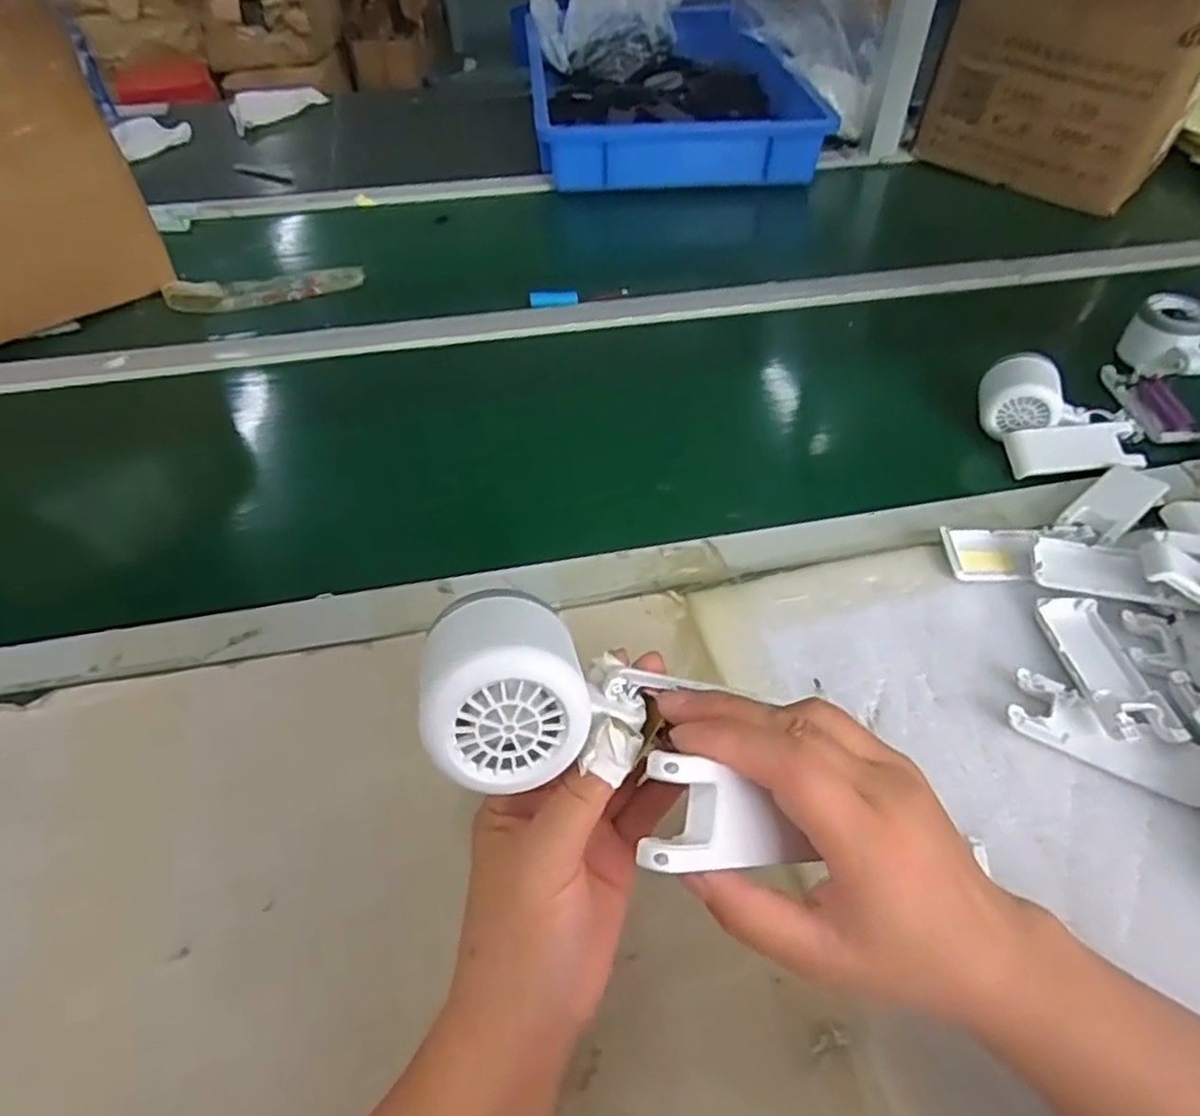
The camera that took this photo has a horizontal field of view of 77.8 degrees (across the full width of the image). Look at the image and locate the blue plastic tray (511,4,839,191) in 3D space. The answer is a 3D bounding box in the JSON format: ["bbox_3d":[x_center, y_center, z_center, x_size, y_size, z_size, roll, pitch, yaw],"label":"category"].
[{"bbox_3d":[0.090,-0.685,1.093,0.373,0.079,0.489,-4,47,-4],"label":"blue plastic tray"}]

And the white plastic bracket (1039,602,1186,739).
[{"bbox_3d":[0.304,0.063,0.446,0.043,0.015,0.101,-3,49,-2],"label":"white plastic bracket"}]

